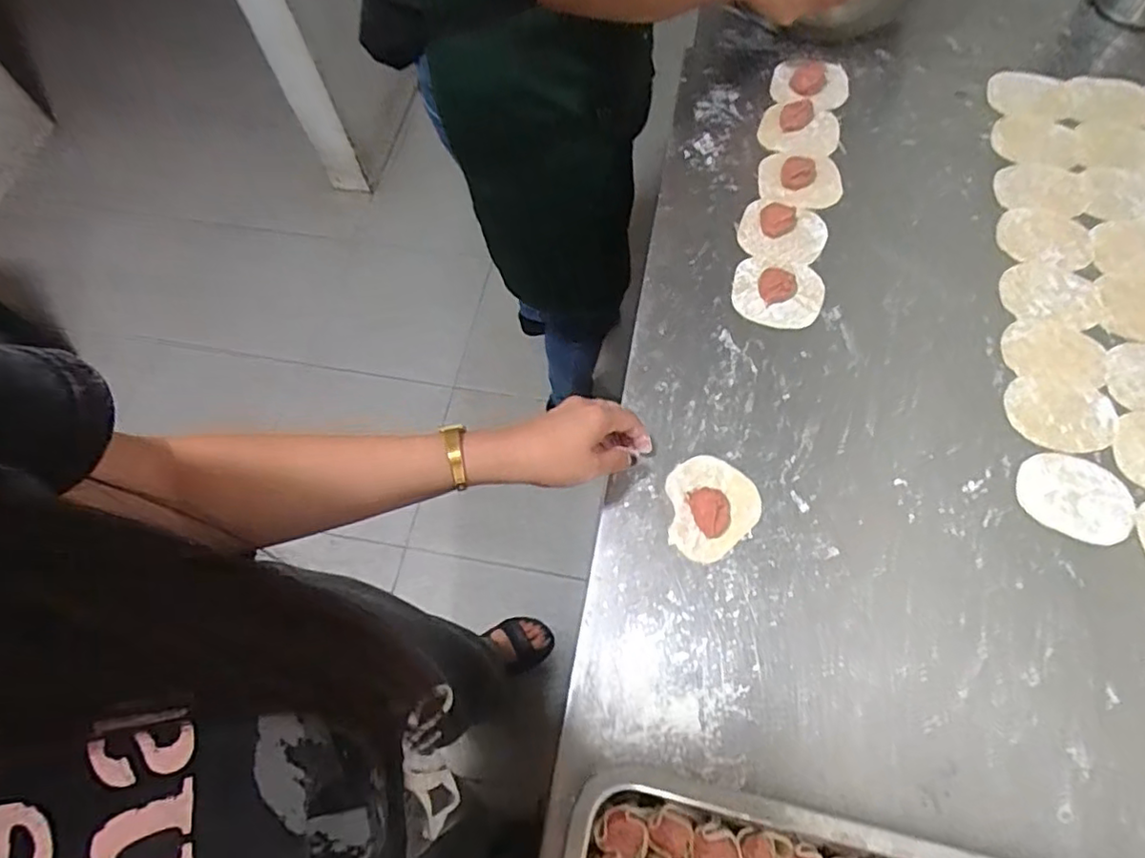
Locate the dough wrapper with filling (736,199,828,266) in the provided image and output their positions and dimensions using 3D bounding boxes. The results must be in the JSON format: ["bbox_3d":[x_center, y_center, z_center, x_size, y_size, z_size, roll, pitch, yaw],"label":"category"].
[{"bbox_3d":[0.217,-0.209,0.646,0.086,0.022,0.074,19,69,11],"label":"dough wrapper with filling"}]

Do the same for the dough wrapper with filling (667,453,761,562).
[{"bbox_3d":[0.112,0.063,0.525,0.076,0.015,0.086,35,73,16],"label":"dough wrapper with filling"}]

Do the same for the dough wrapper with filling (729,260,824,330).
[{"bbox_3d":[0.202,-0.139,0.615,0.085,0.022,0.075,13,68,9],"label":"dough wrapper with filling"}]

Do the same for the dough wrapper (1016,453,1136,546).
[{"bbox_3d":[0.415,0.055,0.519,0.087,0.004,0.071,19,69,11],"label":"dough wrapper"}]

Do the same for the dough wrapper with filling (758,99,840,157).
[{"bbox_3d":[0.254,-0.334,0.707,0.088,0.020,0.081,-1,66,3],"label":"dough wrapper with filling"}]

